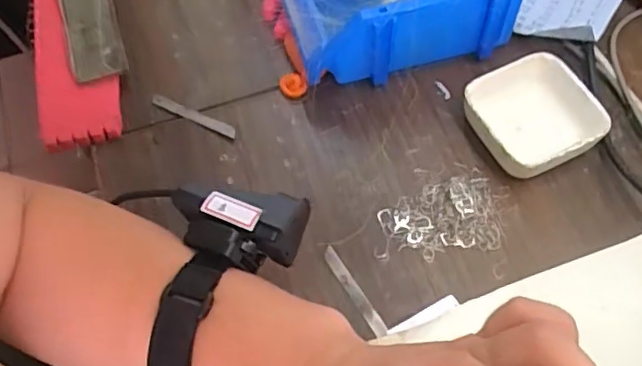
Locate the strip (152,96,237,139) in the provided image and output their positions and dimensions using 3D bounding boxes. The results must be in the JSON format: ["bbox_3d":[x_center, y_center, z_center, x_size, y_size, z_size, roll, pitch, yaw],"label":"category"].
[{"bbox_3d":[-0.099,-0.053,0.475,0.078,0.004,0.009,25,65,17],"label":"strip"}]

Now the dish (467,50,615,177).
[{"bbox_3d":[0.155,-0.049,0.450,0.085,0.031,0.085,-27,64,-12],"label":"dish"}]

